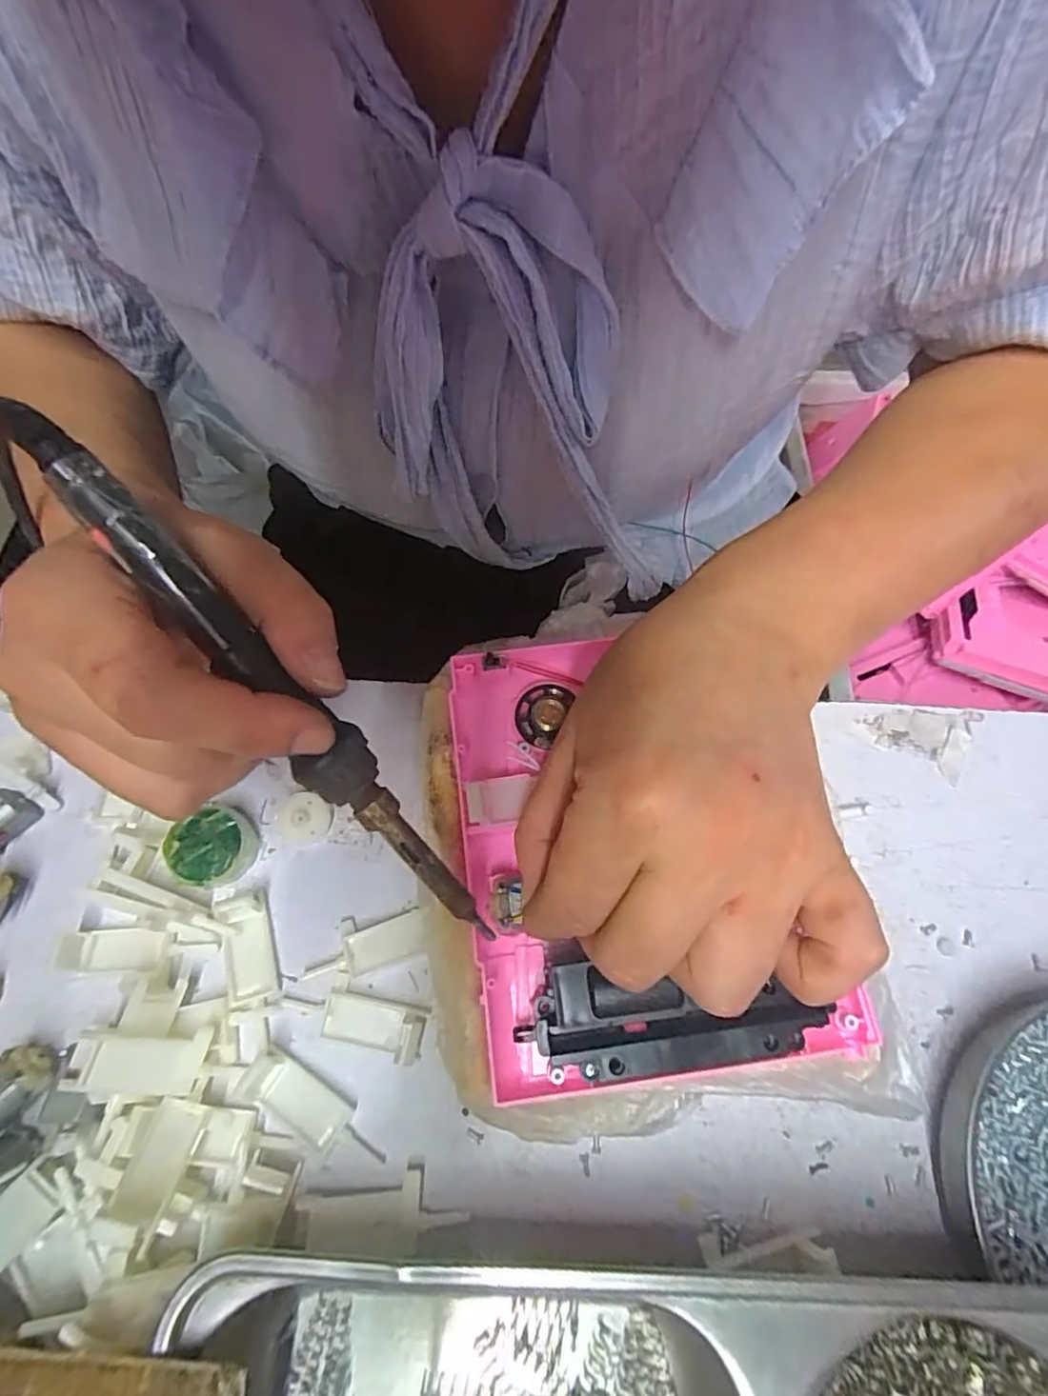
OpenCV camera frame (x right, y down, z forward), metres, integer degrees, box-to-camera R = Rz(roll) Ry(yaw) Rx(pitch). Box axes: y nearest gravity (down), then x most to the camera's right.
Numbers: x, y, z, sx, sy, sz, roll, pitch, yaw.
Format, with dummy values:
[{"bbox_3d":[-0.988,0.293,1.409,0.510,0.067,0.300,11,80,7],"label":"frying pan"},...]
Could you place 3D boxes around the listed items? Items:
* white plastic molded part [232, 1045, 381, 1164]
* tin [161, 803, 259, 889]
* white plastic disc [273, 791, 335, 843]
[{"bbox_3d":[-0.078,0.155,0.222,0.057,0.011,0.019,35,70,1],"label":"white plastic molded part"},{"bbox_3d":[-0.133,0.065,0.253,0.032,0.019,0.028,-19,67,-9],"label":"tin"},{"bbox_3d":[-0.099,0.054,0.266,0.025,0.008,0.022,22,68,9],"label":"white plastic disc"}]

